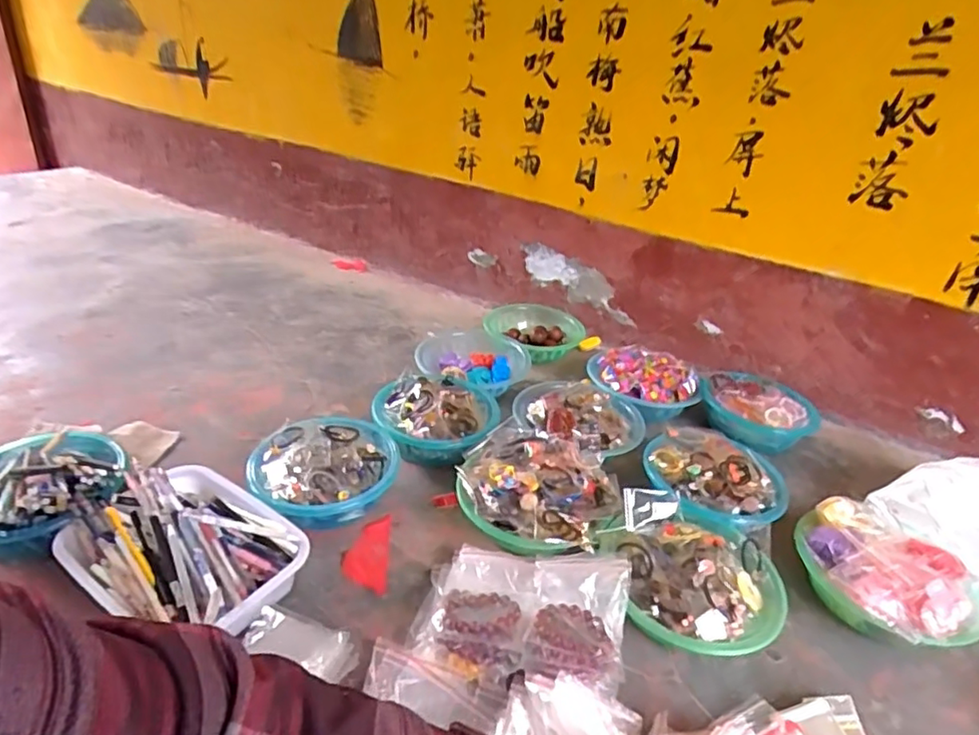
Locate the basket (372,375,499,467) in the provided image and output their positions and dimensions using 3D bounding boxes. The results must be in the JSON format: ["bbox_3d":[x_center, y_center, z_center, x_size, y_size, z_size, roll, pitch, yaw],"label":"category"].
[{"bbox_3d":[-0.097,0.082,1.089,0.224,0.078,0.200,9,30,5],"label":"basket"}]

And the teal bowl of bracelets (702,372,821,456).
[{"bbox_3d":[0.537,0.083,1.212,0.221,0.059,0.192,18,31,19],"label":"teal bowl of bracelets"}]

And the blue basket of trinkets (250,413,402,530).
[{"bbox_3d":[-0.249,0.156,0.951,0.220,0.068,0.212,5,29,-3],"label":"blue basket of trinkets"}]

